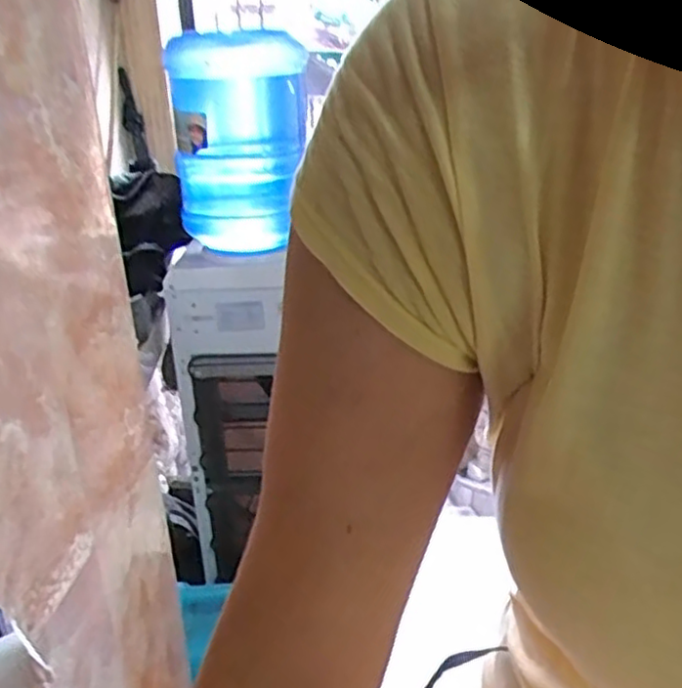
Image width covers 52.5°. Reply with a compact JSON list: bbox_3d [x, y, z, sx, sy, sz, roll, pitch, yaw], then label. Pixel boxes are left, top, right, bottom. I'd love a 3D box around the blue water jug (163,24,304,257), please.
[{"bbox_3d":[-0.176,-0.347,1.209,0.233,0.344,0.261,-5,24,-5],"label":"blue water jug"}]

